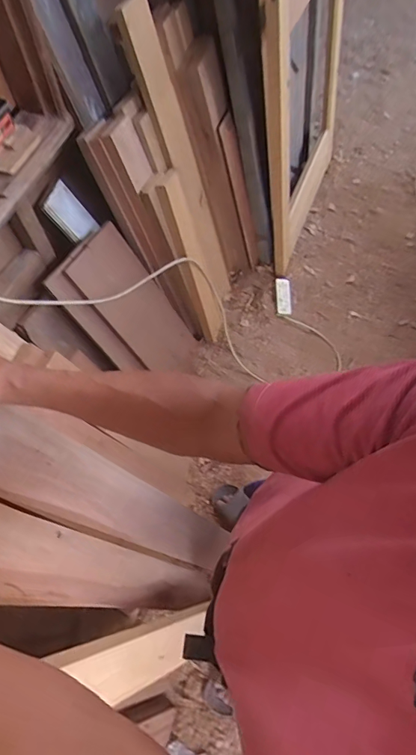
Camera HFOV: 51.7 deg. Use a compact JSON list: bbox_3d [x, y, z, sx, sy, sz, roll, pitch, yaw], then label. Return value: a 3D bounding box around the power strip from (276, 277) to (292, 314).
[{"bbox_3d":[0.309,-0.330,1.744,0.060,0.043,0.158,-2,82,-1],"label":"power strip"}]

